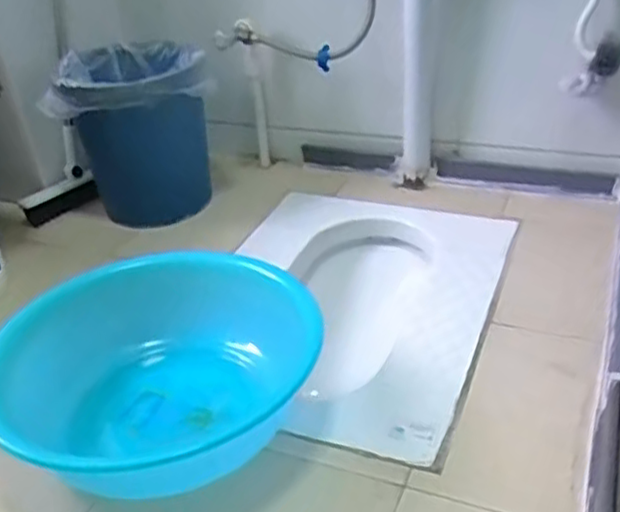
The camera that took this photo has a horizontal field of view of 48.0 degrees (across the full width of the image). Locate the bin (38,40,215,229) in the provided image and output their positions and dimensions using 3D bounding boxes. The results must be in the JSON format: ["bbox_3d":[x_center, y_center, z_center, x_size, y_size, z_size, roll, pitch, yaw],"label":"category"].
[{"bbox_3d":[-0.292,-0.209,1.211,0.235,0.264,0.223,-5,32,1],"label":"bin"}]

